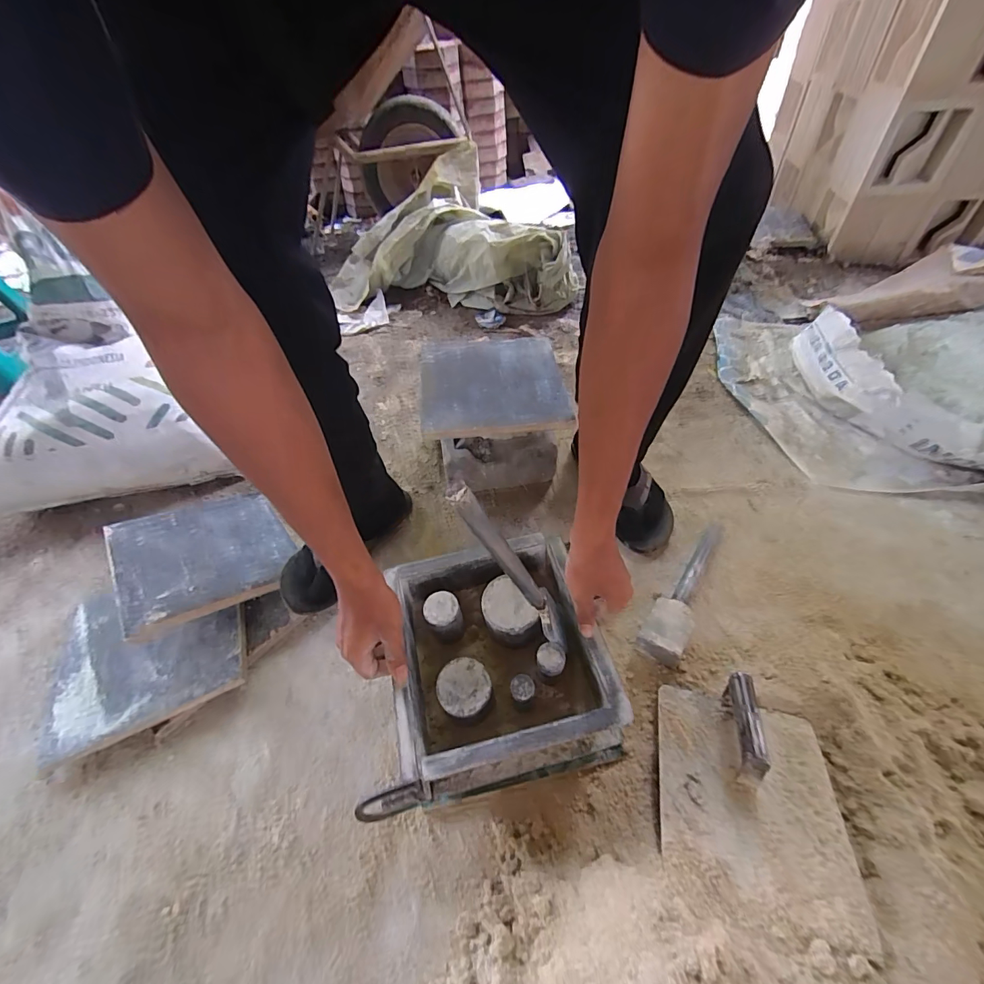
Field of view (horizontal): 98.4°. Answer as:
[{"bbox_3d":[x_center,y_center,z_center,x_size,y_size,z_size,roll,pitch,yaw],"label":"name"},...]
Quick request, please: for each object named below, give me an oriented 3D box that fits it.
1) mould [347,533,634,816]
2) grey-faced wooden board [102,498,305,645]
[{"bbox_3d":[-0.009,0.210,0.531,0.267,0.123,0.248,-12,48,-5],"label":"mould"},{"bbox_3d":[-0.476,0.093,0.708,0.238,0.019,0.288,-17,41,-38],"label":"grey-faced wooden board"}]

